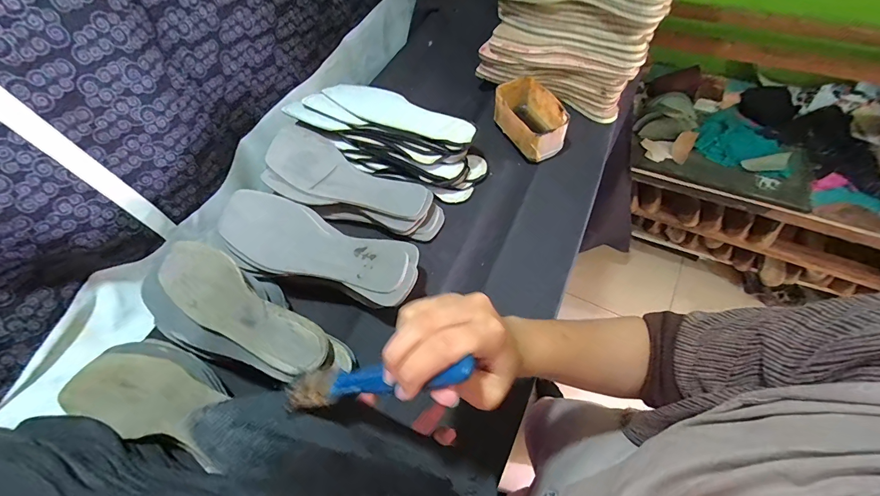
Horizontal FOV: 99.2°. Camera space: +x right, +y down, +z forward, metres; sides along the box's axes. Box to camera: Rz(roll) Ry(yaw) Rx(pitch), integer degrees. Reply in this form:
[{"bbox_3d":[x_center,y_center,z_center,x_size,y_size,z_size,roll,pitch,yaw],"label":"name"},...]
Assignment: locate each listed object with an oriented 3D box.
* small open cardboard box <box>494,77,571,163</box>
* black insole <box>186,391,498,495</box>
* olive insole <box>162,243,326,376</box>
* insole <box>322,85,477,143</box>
[{"bbox_3d":[0.147,-0.208,0.599,0.080,0.064,0.124,-26,59,-12],"label":"small open cardboard box"},{"bbox_3d":[-0.061,0.164,0.286,0.232,0.011,0.069,24,58,-15],"label":"black insole"},{"bbox_3d":[-0.221,0.065,0.411,0.229,0.028,0.068,27,63,20],"label":"olive insole"},{"bbox_3d":[-0.071,-0.211,0.582,0.266,0.017,0.073,30,78,21],"label":"insole"}]

